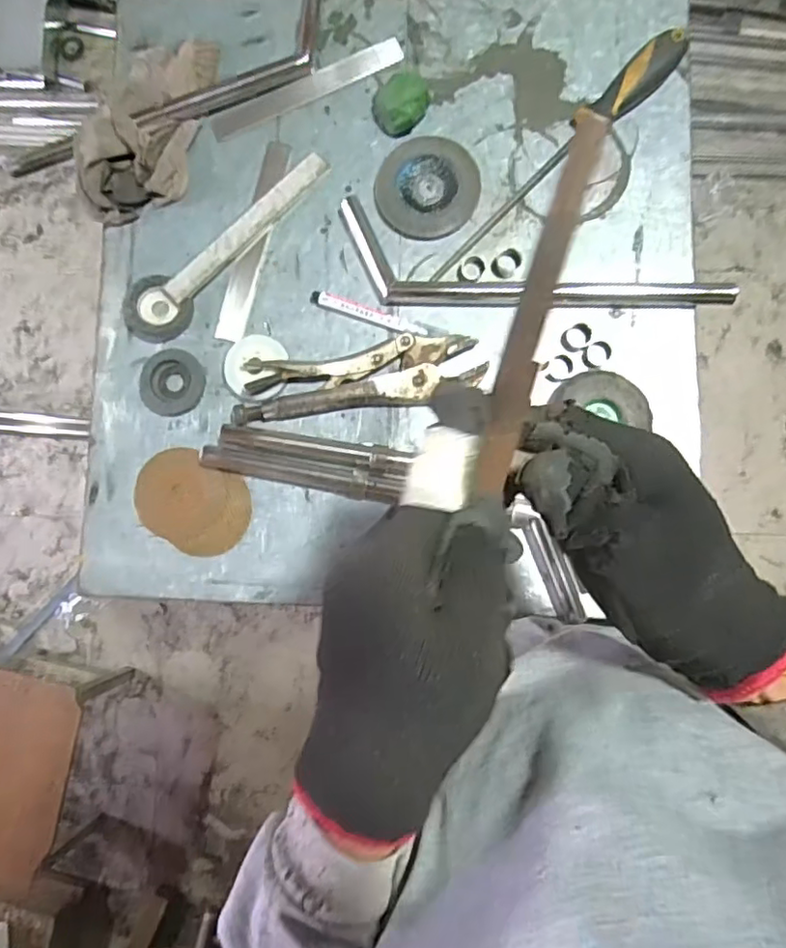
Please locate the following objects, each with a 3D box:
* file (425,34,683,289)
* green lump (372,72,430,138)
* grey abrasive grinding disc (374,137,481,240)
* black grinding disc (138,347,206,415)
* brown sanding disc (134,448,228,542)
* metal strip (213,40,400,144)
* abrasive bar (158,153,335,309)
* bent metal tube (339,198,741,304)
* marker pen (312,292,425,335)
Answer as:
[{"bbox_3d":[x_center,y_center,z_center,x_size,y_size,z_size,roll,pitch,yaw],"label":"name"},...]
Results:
[{"bbox_3d":[0.150,-0.279,0.538,0.034,0.030,0.293,43,89,7],"label":"file"},{"bbox_3d":[0.007,-0.340,0.554,0.050,0.029,0.044,-11,83,3],"label":"green lump"},{"bbox_3d":[0.032,-0.265,0.559,0.095,0.005,0.093,0,84,5],"label":"grey abrasive grinding disc"},{"bbox_3d":[-0.203,-0.085,0.556,0.057,0.013,0.059,0,84,5],"label":"black grinding disc"},{"bbox_3d":[-0.194,0.019,0.548,0.082,0.004,0.079,0,84,5],"label":"brown sanding disc"},{"bbox_3d":[-0.082,-0.366,0.575,0.191,0.005,0.024,-24,83,2],"label":"metal strip"},{"bbox_3d":[-0.134,-0.229,0.562,0.190,0.005,0.025,-43,94,-4],"label":"abrasive bar"},{"bbox_3d":[0.116,-0.170,0.541,0.348,0.024,0.078,14,85,6],"label":"bent metal tube"},{"bbox_3d":[-0.022,-0.146,0.548,0.110,0.008,0.015,20,86,6],"label":"marker pen"}]

